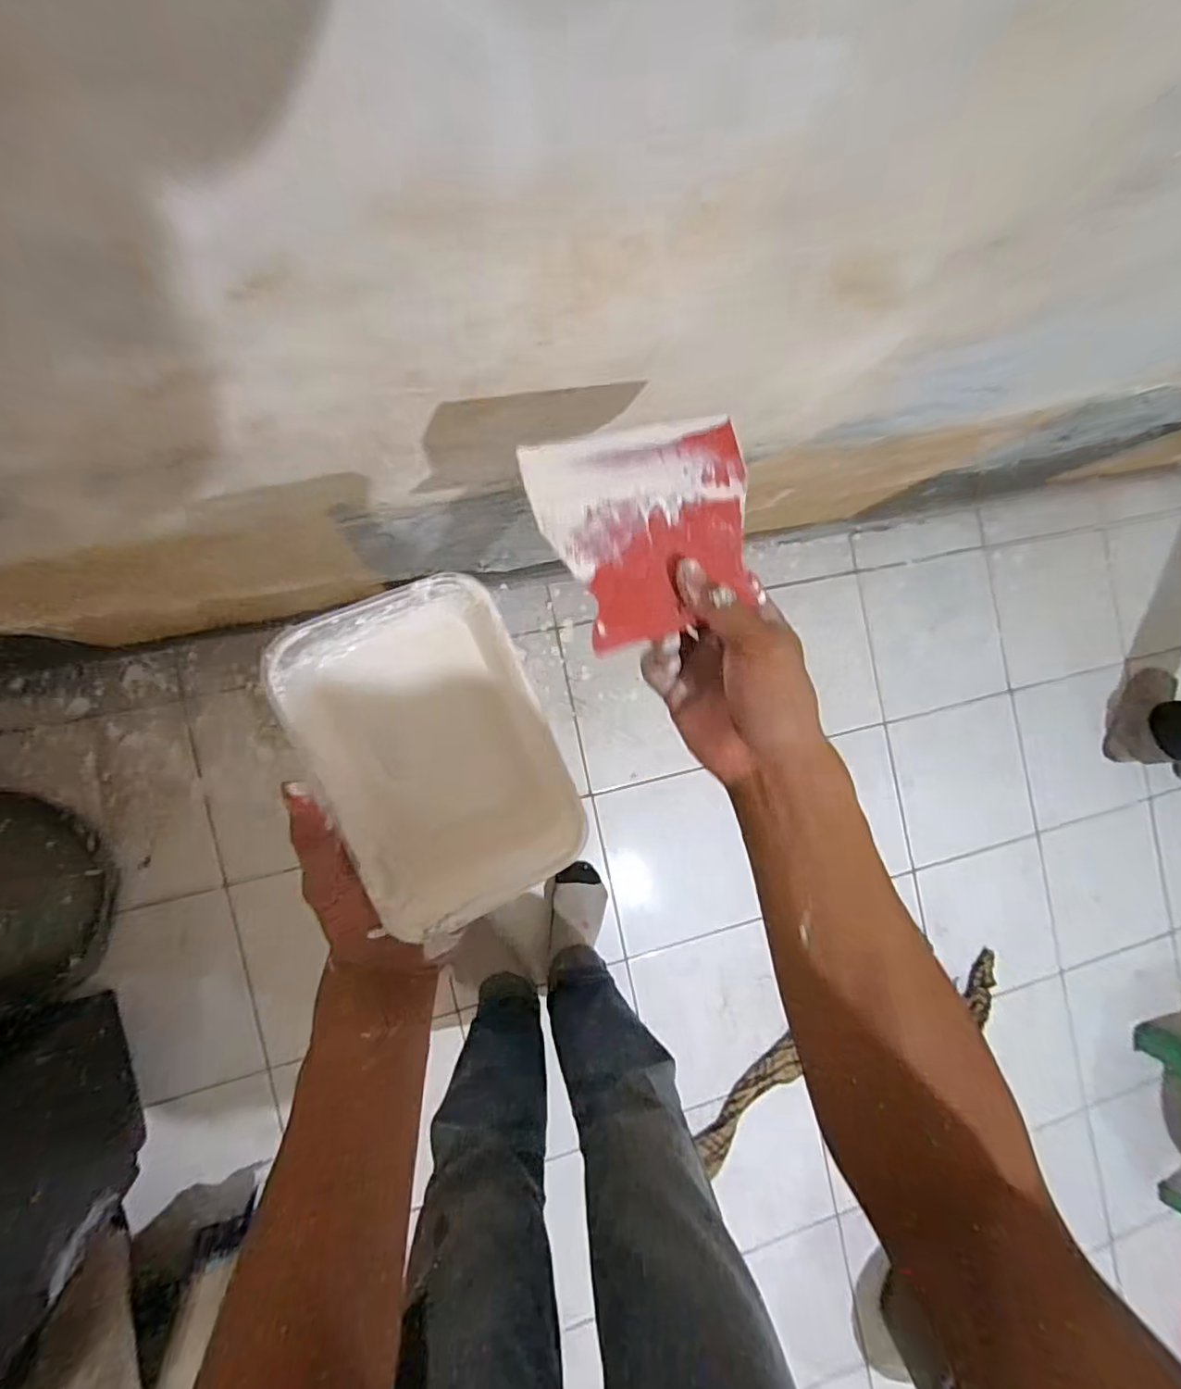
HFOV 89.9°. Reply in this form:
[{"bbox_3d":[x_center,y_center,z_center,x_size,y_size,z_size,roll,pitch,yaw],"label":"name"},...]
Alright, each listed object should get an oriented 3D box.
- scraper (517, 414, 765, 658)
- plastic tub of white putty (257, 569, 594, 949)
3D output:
[{"bbox_3d":[0.036,-0.089,0.316,0.121,0.008,0.107,-21,96,-17],"label":"scraper"},{"bbox_3d":[-0.082,0.032,0.315,0.119,0.049,0.170,-24,94,-6],"label":"plastic tub of white putty"}]

